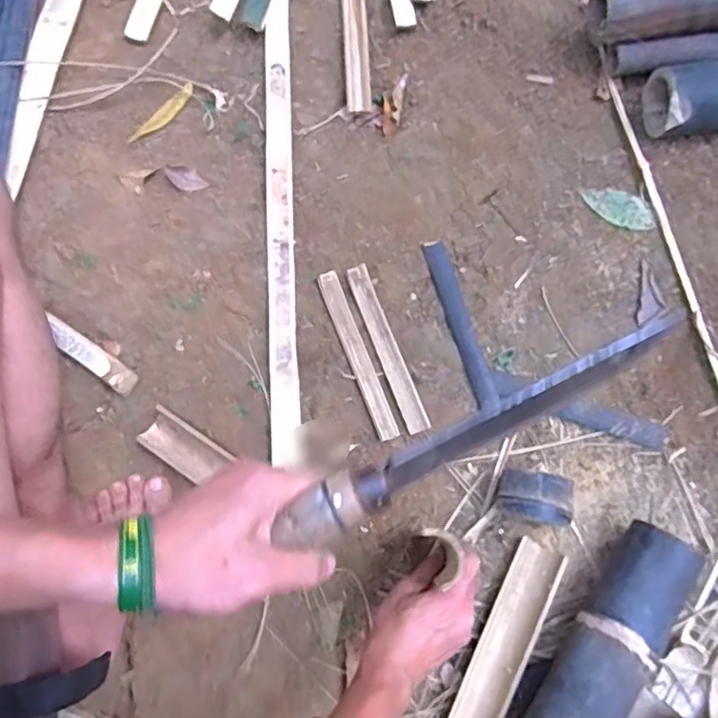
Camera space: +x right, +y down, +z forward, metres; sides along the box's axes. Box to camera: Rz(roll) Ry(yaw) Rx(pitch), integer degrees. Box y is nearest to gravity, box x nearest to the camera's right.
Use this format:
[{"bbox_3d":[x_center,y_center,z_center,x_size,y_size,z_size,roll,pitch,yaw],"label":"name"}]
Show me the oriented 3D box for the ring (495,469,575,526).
[{"bbox_3d":[0.189,0.152,0.671,0.078,0.081,0.049,12,72,4],"label":"ring"}]

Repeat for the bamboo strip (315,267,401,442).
[{"bbox_3d":[-0.003,-0.006,0.762,0.026,0.010,0.221,-22,82,1],"label":"bamboo strip"}]

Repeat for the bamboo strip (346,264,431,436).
[{"bbox_3d":[0.034,-0.013,0.761,0.028,0.006,0.218,-22,81,5],"label":"bamboo strip"}]

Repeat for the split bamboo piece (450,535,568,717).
[{"bbox_3d":[0.161,0.309,0.670,0.056,0.024,0.214,27,76,6],"label":"split bamboo piece"}]

